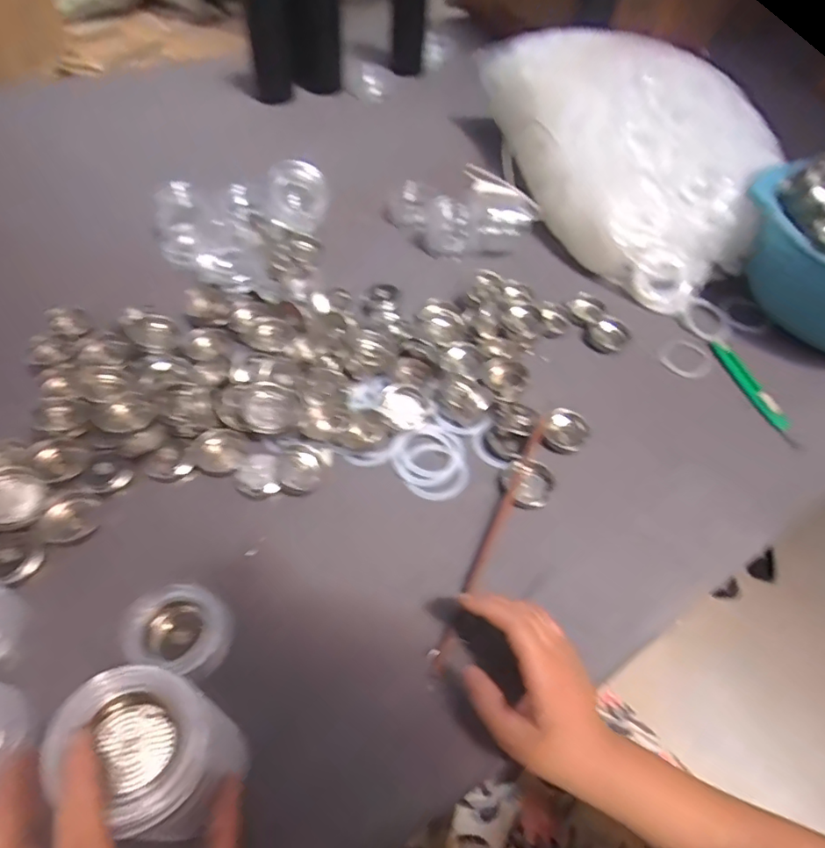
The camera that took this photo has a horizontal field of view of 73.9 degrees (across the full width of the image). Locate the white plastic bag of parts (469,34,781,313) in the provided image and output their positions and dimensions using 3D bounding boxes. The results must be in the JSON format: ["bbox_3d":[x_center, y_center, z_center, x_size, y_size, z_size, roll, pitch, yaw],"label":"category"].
[{"bbox_3d":[0.242,-0.357,0.693,0.182,0.170,0.426,-12,54,-12],"label":"white plastic bag of parts"}]

